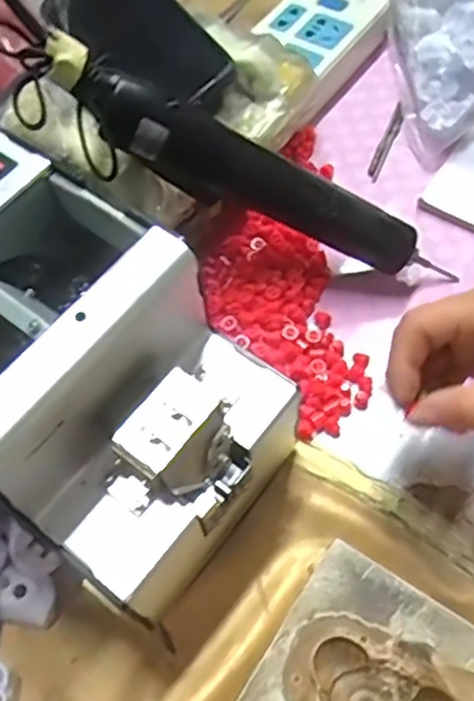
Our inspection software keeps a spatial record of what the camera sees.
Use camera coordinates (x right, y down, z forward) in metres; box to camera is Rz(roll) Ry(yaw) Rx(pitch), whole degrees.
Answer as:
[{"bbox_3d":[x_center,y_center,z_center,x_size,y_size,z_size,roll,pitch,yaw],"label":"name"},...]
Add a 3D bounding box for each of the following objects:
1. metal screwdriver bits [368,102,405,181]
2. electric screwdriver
[{"bbox_3d":[0.111,-0.156,0.495,0.009,0.005,0.080,19,64,13],"label":"metal screwdriver bits"},{"bbox_3d":[0.011,-0.097,0.385,0.247,0.036,0.032,24,61,-16],"label":"electric screwdriver"}]

